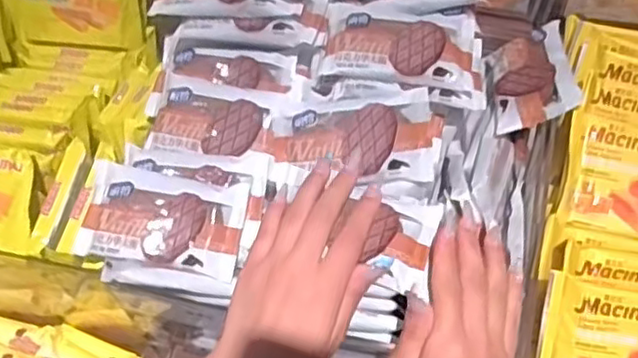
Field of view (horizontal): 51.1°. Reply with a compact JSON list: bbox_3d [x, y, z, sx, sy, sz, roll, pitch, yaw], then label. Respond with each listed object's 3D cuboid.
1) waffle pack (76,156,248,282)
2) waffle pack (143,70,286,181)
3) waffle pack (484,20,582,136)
[{"bbox_3d":[-0.109,0.029,0.457,0.111,0.011,0.062,11,76,8],"label":"waffle pack"},{"bbox_3d":[-0.076,-0.037,0.485,0.100,0.013,0.059,18,83,10],"label":"waffle pack"},{"bbox_3d":[0.168,-0.083,0.534,0.064,0.011,0.099,-24,41,27],"label":"waffle pack"}]

